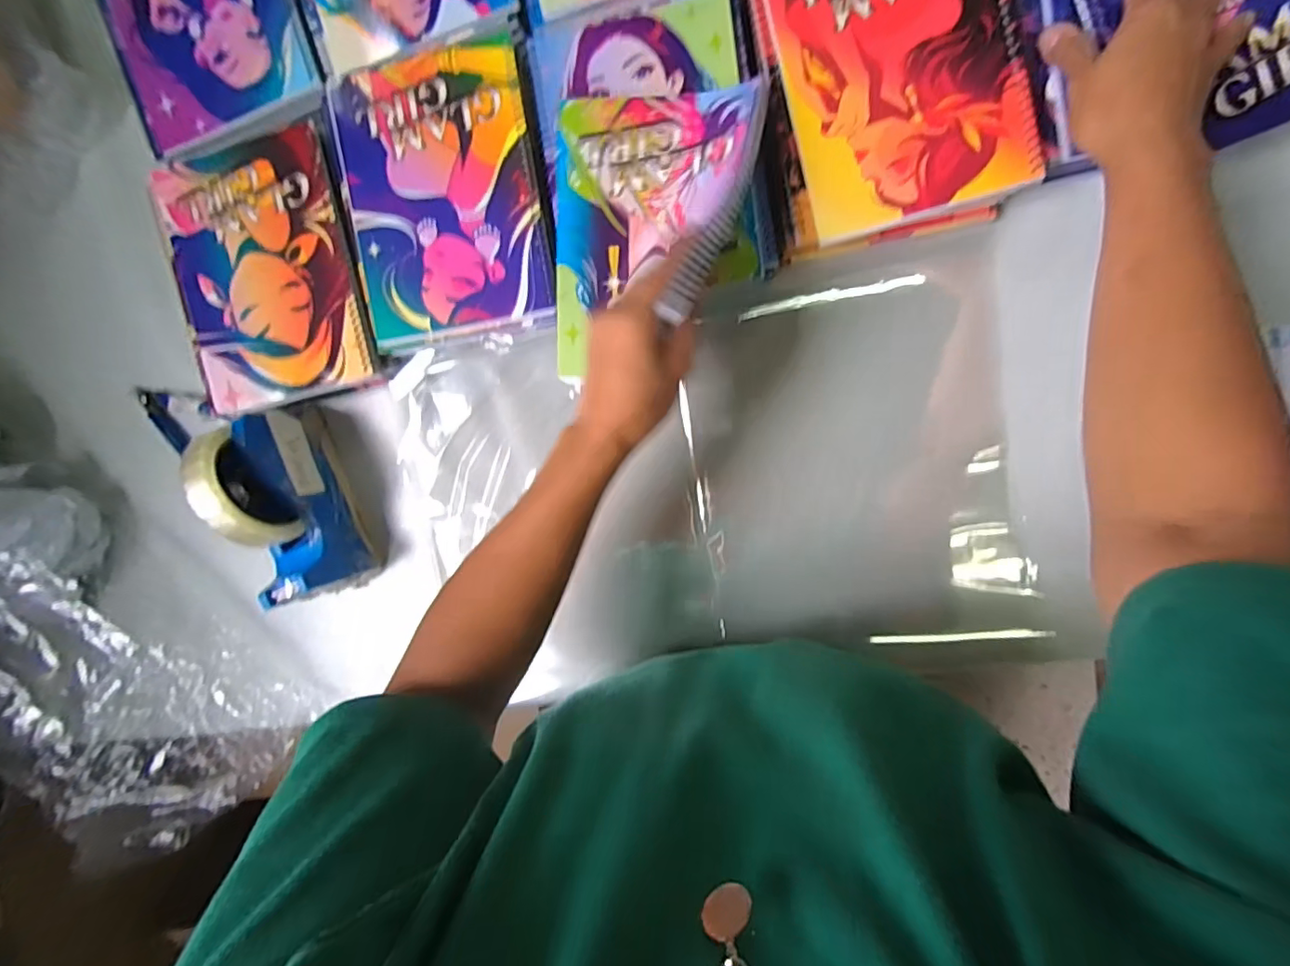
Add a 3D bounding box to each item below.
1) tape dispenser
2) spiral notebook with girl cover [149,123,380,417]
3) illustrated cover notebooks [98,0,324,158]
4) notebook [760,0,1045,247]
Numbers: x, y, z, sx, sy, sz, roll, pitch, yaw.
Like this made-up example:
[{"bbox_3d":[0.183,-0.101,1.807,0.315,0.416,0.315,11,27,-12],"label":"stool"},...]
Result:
[{"bbox_3d":[-0.295,0.016,0.443,0.057,0.114,0.168,-19,95,11],"label":"tape dispenser"},{"bbox_3d":[-0.307,-0.167,0.444,0.154,0.010,0.200,-10,95,6],"label":"spiral notebook with girl cover"},{"bbox_3d":[-0.347,-0.374,0.425,0.158,0.010,0.197,-15,95,11],"label":"illustrated cover notebooks"},{"bbox_3d":[0.169,-0.281,0.368,0.147,0.010,0.197,-14,96,10],"label":"notebook"}]

